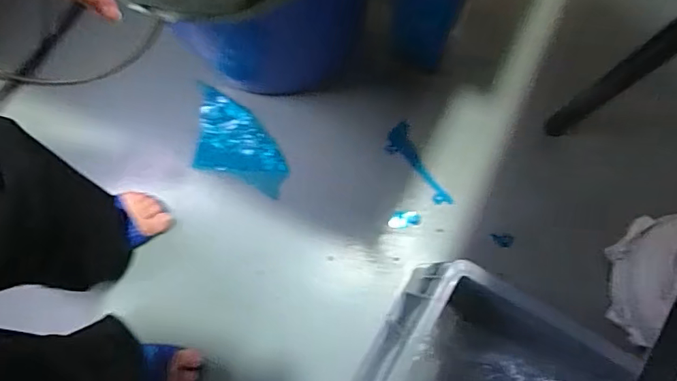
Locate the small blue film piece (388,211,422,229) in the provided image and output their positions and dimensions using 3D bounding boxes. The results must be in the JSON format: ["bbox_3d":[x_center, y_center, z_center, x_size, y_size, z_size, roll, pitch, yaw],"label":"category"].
[{"bbox_3d":[0.118,0.052,0.870,0.061,0.004,0.029,-7,79,-1],"label":"small blue film piece"}]

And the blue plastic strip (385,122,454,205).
[{"bbox_3d":[0.141,-0.040,0.889,0.053,0.005,0.168,-30,86,0],"label":"blue plastic strip"}]

